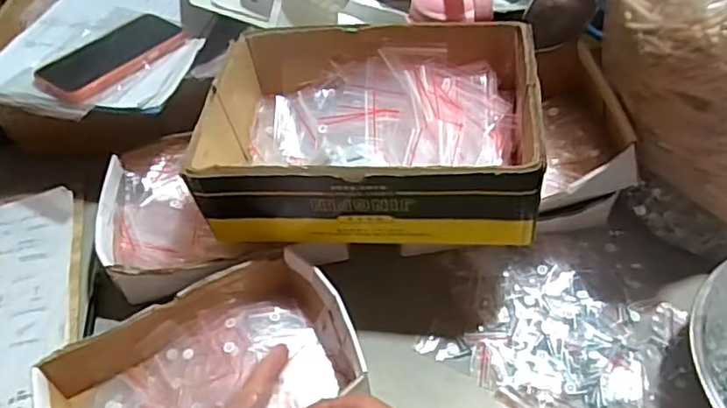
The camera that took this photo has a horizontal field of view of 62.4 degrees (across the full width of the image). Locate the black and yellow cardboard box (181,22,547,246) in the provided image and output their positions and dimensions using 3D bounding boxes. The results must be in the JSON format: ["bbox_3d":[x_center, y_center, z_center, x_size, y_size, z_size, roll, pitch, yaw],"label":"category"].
[{"bbox_3d":[0.006,-0.078,0.588,0.301,0.094,0.222,2,50,5],"label":"black and yellow cardboard box"}]

